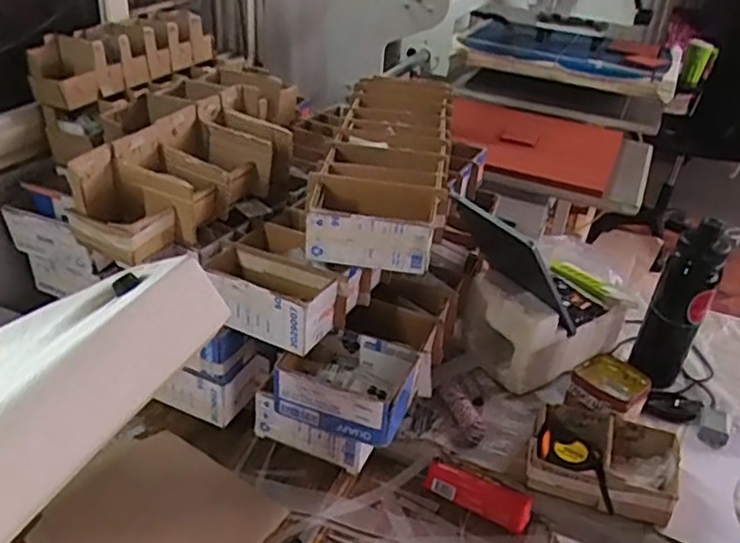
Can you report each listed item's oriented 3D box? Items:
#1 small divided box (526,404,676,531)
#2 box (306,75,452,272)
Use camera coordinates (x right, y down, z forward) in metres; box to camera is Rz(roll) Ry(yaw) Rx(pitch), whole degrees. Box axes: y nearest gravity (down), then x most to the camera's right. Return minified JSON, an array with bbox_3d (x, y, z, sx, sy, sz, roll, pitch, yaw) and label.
[{"bbox_3d":[0.298,0.244,0.847,0.179,0.065,0.117,12,33,11],"label":"small divided box"},{"bbox_3d":[0.030,-0.183,1.017,0.166,0.074,0.557,7,32,4],"label":"box"}]

